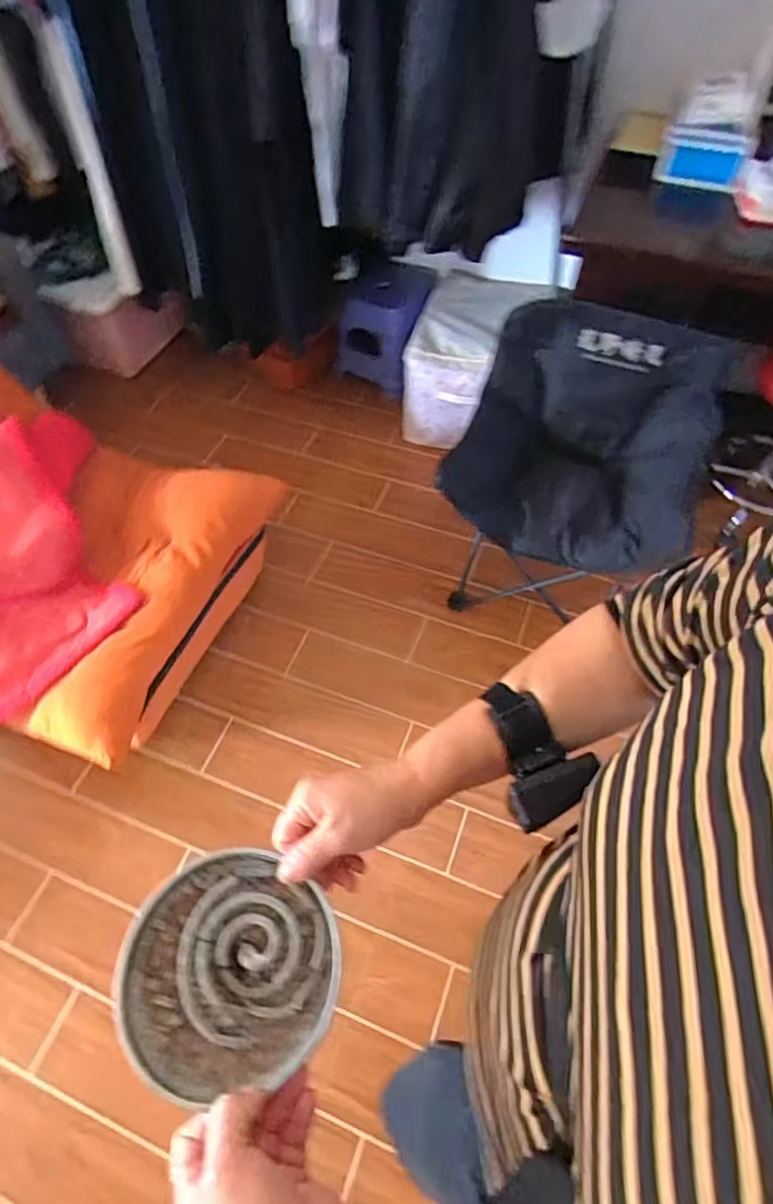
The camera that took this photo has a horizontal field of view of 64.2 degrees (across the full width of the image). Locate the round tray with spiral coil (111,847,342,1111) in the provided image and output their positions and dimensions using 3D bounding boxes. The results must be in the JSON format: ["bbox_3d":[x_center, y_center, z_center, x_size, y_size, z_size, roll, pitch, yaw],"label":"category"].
[{"bbox_3d":[-0.105,0.238,0.408,0.141,0.012,0.133,-1,56,1],"label":"round tray with spiral coil"}]

